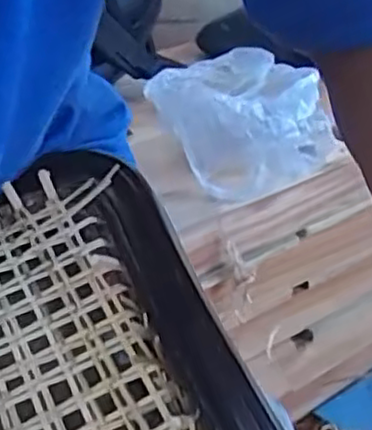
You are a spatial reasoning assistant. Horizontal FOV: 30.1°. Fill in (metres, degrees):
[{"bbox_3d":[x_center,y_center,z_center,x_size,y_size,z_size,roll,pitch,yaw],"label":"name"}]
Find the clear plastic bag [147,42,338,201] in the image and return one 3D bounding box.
[{"bbox_3d":[0.048,-0.088,0.638,0.145,0.091,0.138,-15,31,-25],"label":"clear plastic bag"}]

